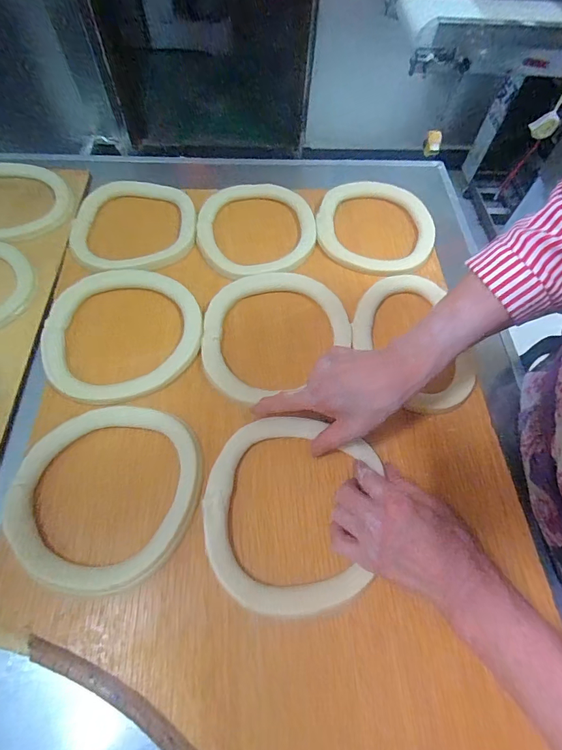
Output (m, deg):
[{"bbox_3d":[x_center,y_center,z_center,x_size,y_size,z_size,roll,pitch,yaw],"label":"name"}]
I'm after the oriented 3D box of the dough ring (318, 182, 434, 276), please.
[{"bbox_3d":[0.138,-0.220,0.560,0.168,0.011,0.182,1,62,-2],"label":"dough ring"}]

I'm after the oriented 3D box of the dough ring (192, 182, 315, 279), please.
[{"bbox_3d":[-0.034,-0.210,0.538,0.168,0.016,0.173,1,62,-2],"label":"dough ring"}]

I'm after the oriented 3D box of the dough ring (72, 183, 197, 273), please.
[{"bbox_3d":[-0.200,-0.214,0.527,0.156,0.025,0.166,1,62,-2],"label":"dough ring"}]

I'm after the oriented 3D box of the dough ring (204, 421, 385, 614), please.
[{"bbox_3d":[0.008,0.121,0.360,0.155,0.013,0.174,11,63,4],"label":"dough ring"}]

